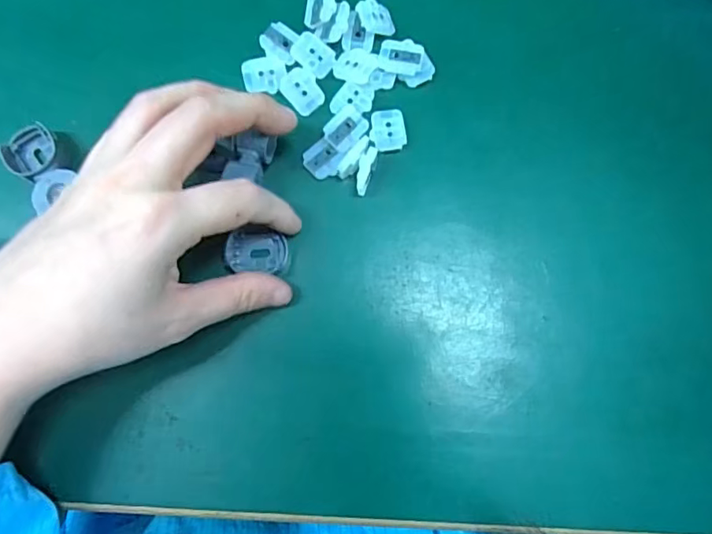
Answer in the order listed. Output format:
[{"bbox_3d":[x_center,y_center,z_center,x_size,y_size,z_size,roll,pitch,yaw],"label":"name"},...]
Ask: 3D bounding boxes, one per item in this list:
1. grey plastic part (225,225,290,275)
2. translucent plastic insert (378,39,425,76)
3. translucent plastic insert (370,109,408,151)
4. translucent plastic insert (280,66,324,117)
[{"bbox_3d":[-0.047,-0.007,0.248,0.029,0.009,0.018,2,80,0],"label":"grey plastic part"},{"bbox_3d":[0.023,-0.106,0.260,0.022,0.004,0.018,9,85,1],"label":"translucent plastic insert"},{"bbox_3d":[0.016,-0.069,0.260,0.017,0.004,0.022,-8,80,-2],"label":"translucent plastic insert"},{"bbox_3d":[-0.027,-0.090,0.264,0.017,0.006,0.022,-44,83,-7],"label":"translucent plastic insert"}]

